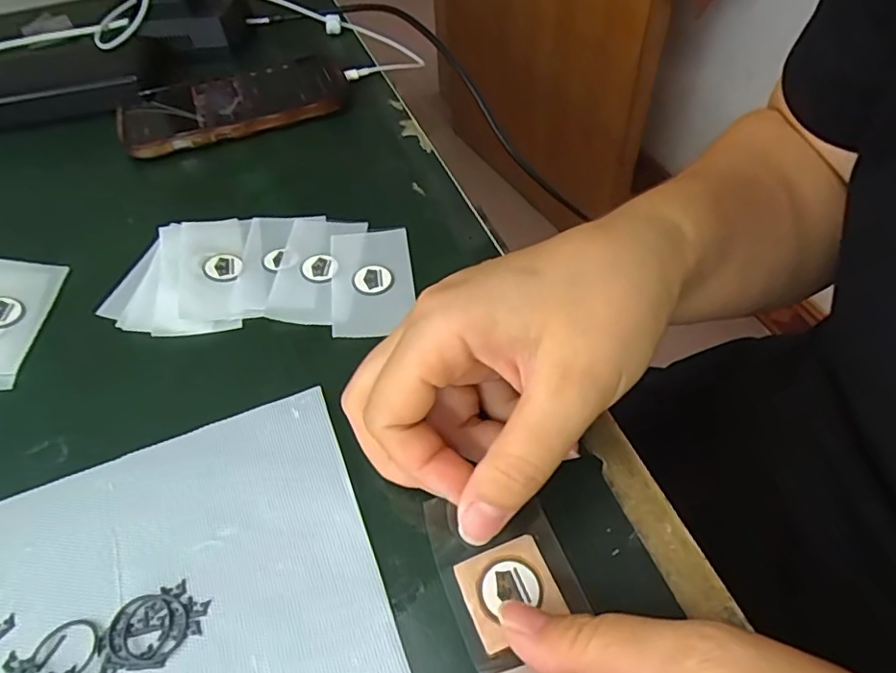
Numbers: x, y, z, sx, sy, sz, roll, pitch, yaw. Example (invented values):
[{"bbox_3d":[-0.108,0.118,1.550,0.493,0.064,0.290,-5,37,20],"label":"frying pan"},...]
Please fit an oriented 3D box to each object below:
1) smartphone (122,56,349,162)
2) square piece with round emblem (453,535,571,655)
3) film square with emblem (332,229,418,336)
[{"bbox_3d":[-0.148,-0.164,0.404,0.151,0.015,0.078,-17,51,-10],"label":"smartphone"},{"bbox_3d":[0.020,0.081,0.188,0.029,0.004,0.028,-20,52,-13],"label":"square piece with round emblem"},{"bbox_3d":[-0.038,-0.030,0.291,0.040,0.004,0.074,-7,50,-3],"label":"film square with emblem"}]

